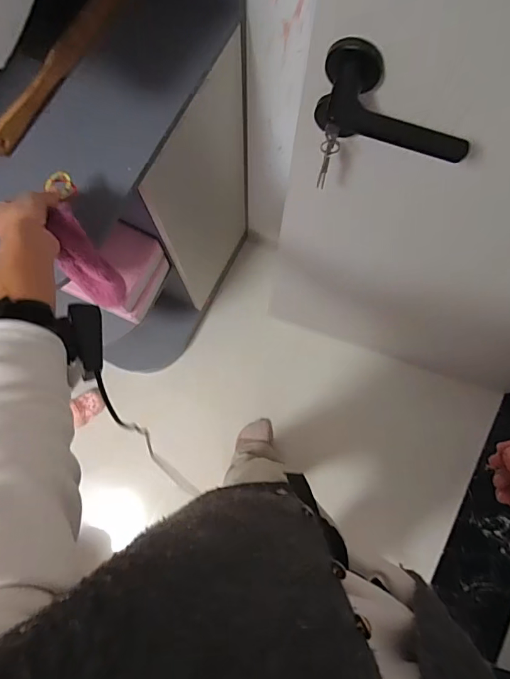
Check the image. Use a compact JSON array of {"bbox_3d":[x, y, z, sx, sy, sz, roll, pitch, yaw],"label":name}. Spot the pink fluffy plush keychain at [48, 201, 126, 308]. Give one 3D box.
[{"bbox_3d":[-0.206,-0.089,0.535,0.048,0.169,0.041,-18,65,-5],"label":"pink fluffy plush keychain"}]

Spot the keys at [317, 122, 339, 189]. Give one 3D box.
[{"bbox_3d":[0.080,-0.206,0.485,0.019,0.082,0.024,17,79,2],"label":"keys"}]

